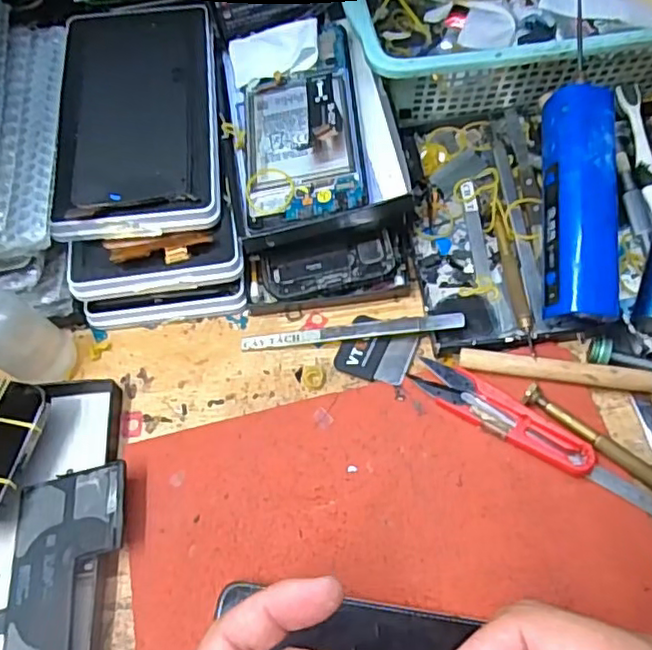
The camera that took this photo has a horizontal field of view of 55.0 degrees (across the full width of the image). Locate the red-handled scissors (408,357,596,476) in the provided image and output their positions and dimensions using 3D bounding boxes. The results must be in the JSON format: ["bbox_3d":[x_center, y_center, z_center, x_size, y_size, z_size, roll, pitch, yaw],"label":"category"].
[{"bbox_3d":[0.092,0.047,0.330,0.098,0.010,0.023,31,68,20],"label":"red-handled scissors"}]

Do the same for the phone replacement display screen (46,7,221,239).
[{"bbox_3d":[-0.118,-0.137,0.396,0.097,0.012,0.179,-6,64,0],"label":"phone replacement display screen"}]

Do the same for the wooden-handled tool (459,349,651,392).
[{"bbox_3d":[0.126,0.025,0.339,0.104,0.013,0.012,7,62,9],"label":"wooden-handled tool"}]

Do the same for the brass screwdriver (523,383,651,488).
[{"bbox_3d":[0.149,0.067,0.317,0.110,0.007,0.010,34,69,21],"label":"brass screwdriver"}]

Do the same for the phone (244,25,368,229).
[{"bbox_3d":[-0.016,-0.126,0.385,0.070,0.011,0.141,-6,61,2],"label":"phone"}]

